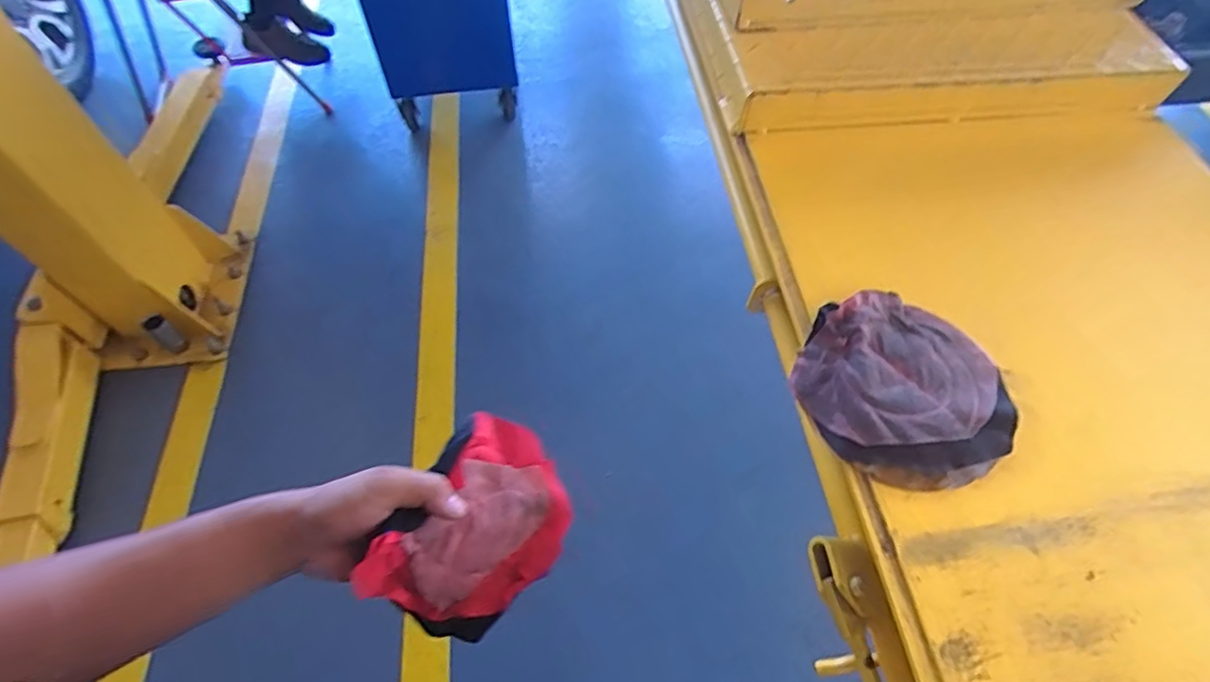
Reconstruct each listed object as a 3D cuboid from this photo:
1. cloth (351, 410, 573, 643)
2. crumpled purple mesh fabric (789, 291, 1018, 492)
[{"bbox_3d":[-0.095,0.146,0.464,0.139,0.045,0.155,45,71,-22],"label":"cloth"},{"bbox_3d":[0.241,0.034,0.475,0.157,0.028,0.157,1,57,-1],"label":"crumpled purple mesh fabric"}]

